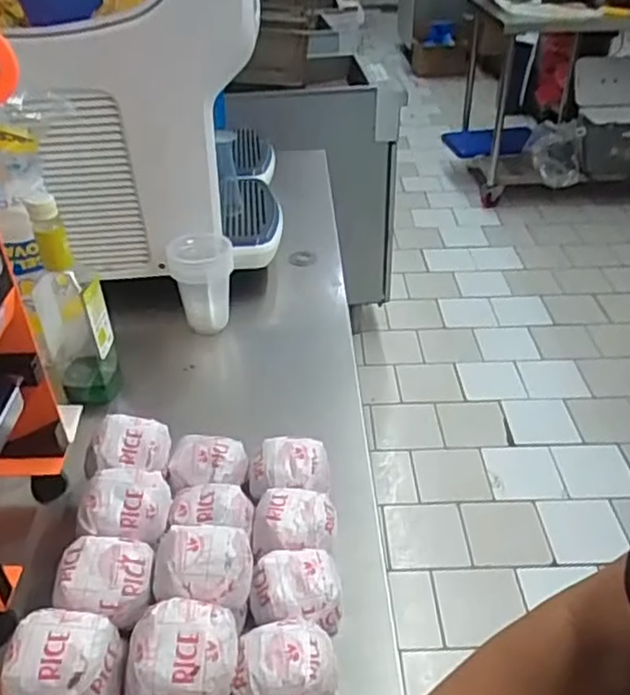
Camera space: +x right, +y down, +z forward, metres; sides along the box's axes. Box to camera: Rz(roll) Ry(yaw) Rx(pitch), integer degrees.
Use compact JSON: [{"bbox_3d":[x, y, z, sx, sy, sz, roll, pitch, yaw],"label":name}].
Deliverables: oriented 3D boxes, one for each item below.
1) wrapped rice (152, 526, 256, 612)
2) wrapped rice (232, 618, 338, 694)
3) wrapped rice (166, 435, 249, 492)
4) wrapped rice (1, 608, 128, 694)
[{"bbox_3d":[-0.095,0.185,0.575,0.081,0.041,0.057,-4,36,-4],"label":"wrapped rice"},{"bbox_3d":[-0.024,0.269,0.553,0.080,0.065,0.066,-4,36,-4],"label":"wrapped rice"},{"bbox_3d":[-0.112,0.126,0.710,0.078,0.041,0.058,-2,36,-1],"label":"wrapped rice"},{"bbox_3d":[-0.193,0.256,0.535,0.075,0.086,0.069,-1,36,1],"label":"wrapped rice"}]

